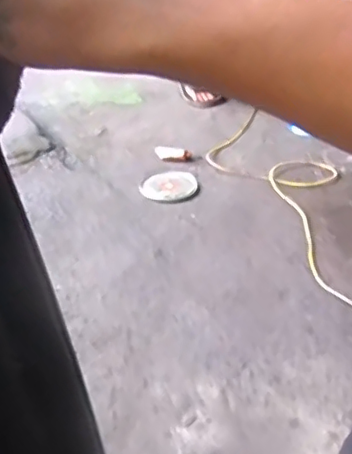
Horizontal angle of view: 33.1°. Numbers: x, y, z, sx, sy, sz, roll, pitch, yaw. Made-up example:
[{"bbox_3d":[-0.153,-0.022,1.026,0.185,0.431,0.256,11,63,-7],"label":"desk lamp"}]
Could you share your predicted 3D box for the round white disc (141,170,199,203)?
[{"bbox_3d":[-0.015,-0.114,1.638,0.153,0.010,0.153,-5,38,4],"label":"round white disc"}]

